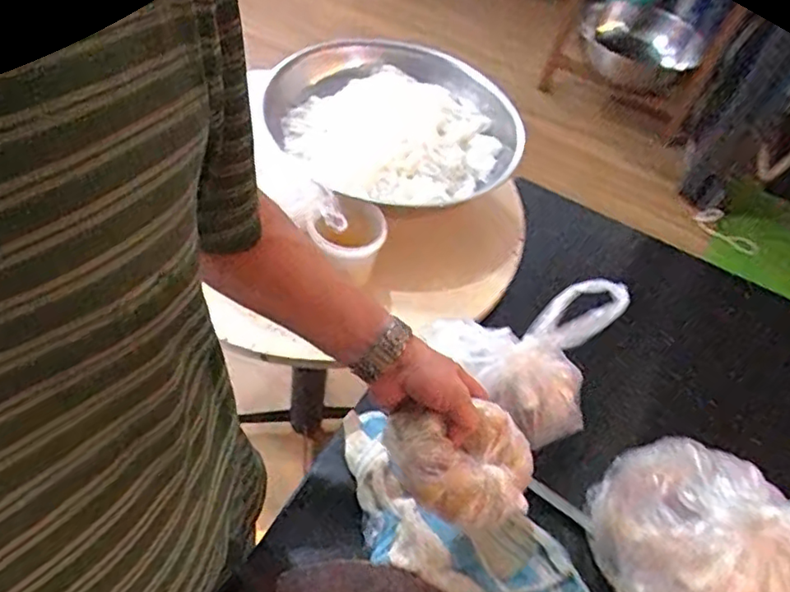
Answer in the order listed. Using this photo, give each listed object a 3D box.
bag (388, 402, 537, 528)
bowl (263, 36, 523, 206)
[{"bbox_3d":[0.067,0.164,0.607,0.134,0.103,0.086,-10,48,-11],"label":"bag"},{"bbox_3d":[-0.001,-0.252,0.912,0.301,0.123,0.304,5,50,-6],"label":"bowl"}]

